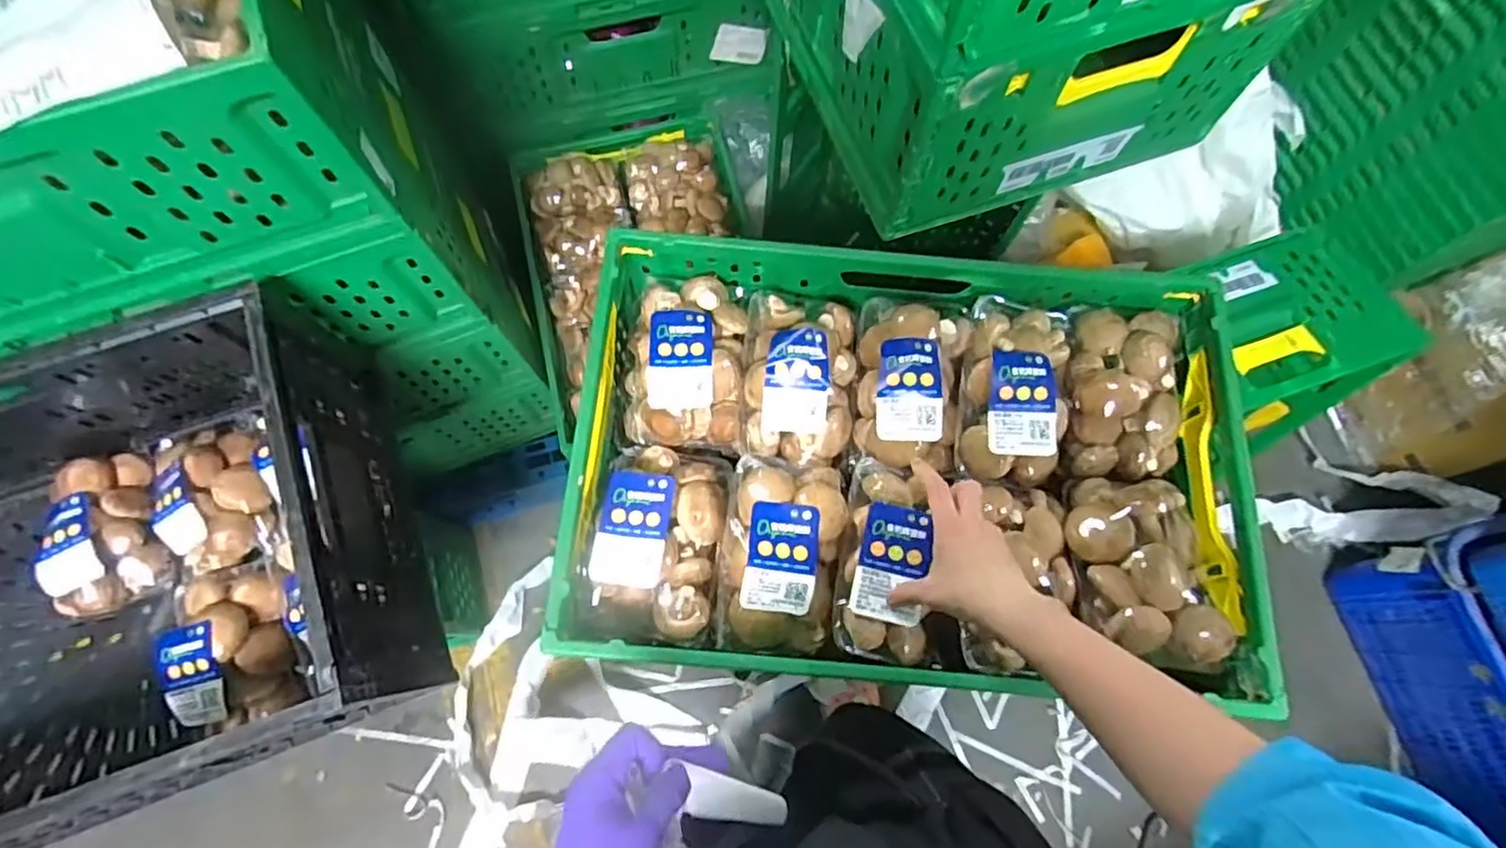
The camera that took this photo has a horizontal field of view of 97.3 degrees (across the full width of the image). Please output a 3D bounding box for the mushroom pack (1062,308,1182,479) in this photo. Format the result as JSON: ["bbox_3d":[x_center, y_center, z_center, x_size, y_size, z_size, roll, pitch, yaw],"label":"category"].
[{"bbox_3d":[0.356,-0.030,0.637,0.106,0.057,0.159,1,72,0],"label":"mushroom pack"}]

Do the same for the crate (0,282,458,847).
[{"bbox_3d":[-0.657,0.166,0.615,0.587,0.225,0.397,-20,73,-7],"label":"crate"}]

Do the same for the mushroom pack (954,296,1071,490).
[{"bbox_3d":[0.252,-0.031,0.627,0.104,0.065,0.167,10,72,3],"label":"mushroom pack"}]

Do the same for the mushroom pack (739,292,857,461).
[{"bbox_3d":[0.045,-0.054,0.632,0.105,0.054,0.169,1,72,0],"label":"mushroom pack"}]

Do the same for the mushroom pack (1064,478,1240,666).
[{"bbox_3d":[0.342,0.125,0.579,0.108,0.051,0.167,-2,72,-1],"label":"mushroom pack"}]

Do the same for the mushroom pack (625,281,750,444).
[{"bbox_3d":[-0.064,-0.067,0.640,0.111,0.058,0.171,3,72,1],"label":"mushroom pack"}]

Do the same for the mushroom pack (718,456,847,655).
[{"bbox_3d":[0.026,0.115,0.587,0.104,0.065,0.168,8,72,2],"label":"mushroom pack"}]

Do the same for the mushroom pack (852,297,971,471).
[{"bbox_3d":[0.150,-0.046,0.633,0.098,0.055,0.167,8,72,2],"label":"mushroom pack"}]

